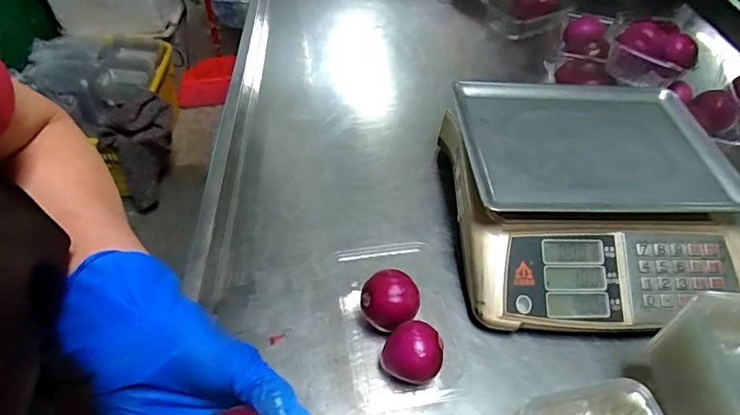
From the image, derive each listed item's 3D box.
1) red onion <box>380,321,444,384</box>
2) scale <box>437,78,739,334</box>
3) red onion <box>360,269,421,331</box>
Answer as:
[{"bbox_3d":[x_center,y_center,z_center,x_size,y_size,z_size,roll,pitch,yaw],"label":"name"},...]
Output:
[{"bbox_3d":[0.043,0.153,0.500,0.058,0.059,0.051,12,49,7],"label":"red onion"},{"bbox_3d":[0.297,-0.019,0.663,0.368,0.127,0.372,-1,49,-5],"label":"scale"},{"bbox_3d":[0.021,0.108,0.536,0.060,0.064,0.054,21,50,14],"label":"red onion"}]

